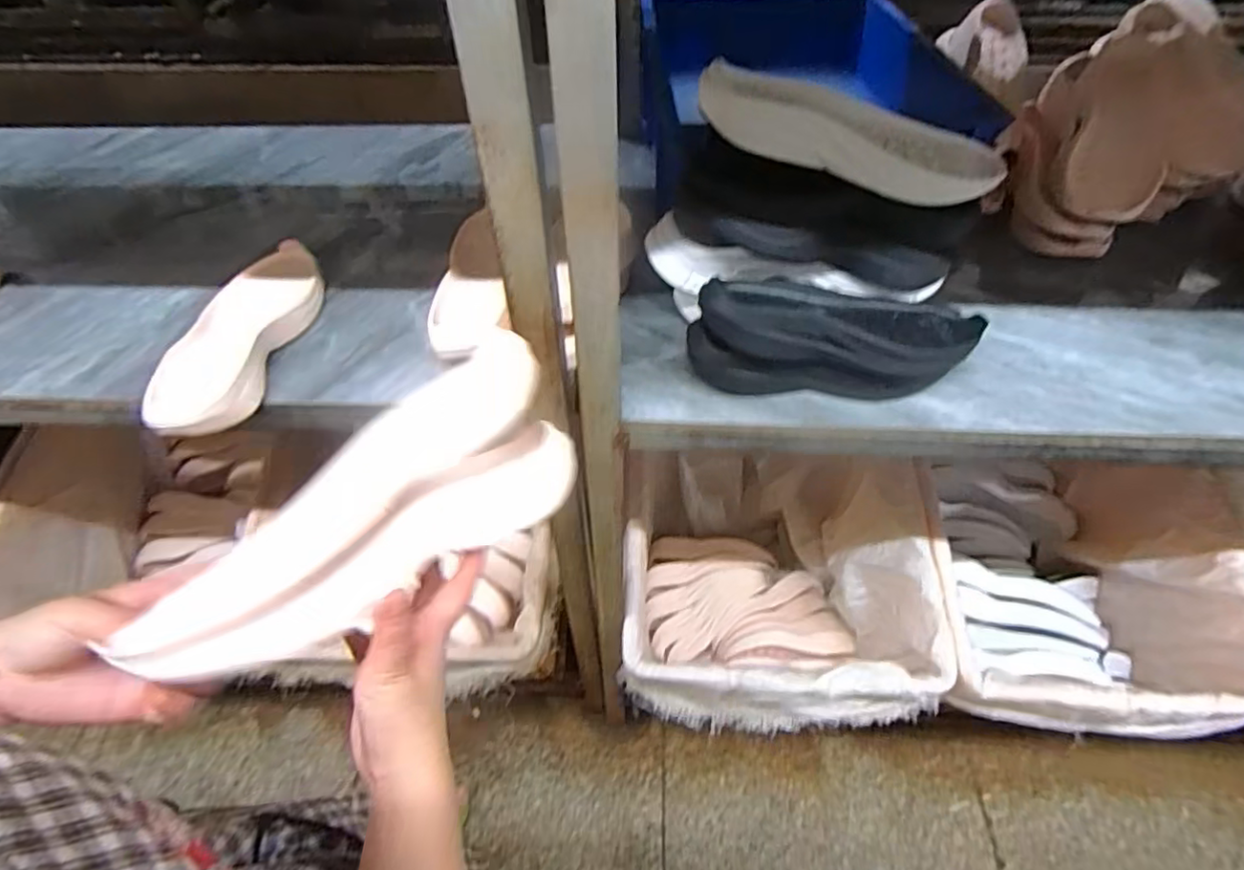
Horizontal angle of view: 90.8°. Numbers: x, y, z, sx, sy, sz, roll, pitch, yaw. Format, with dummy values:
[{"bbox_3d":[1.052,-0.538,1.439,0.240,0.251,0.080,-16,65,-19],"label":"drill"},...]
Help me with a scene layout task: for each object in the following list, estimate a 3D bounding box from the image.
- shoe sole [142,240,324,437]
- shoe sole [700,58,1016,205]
[{"bbox_3d":[-0.390,-0.115,0.635,0.092,0.046,0.292,-1,49,0],"label":"shoe sole"},{"bbox_3d":[0.207,-0.271,0.560,0.279,0.051,0.091,12,50,-7],"label":"shoe sole"}]

